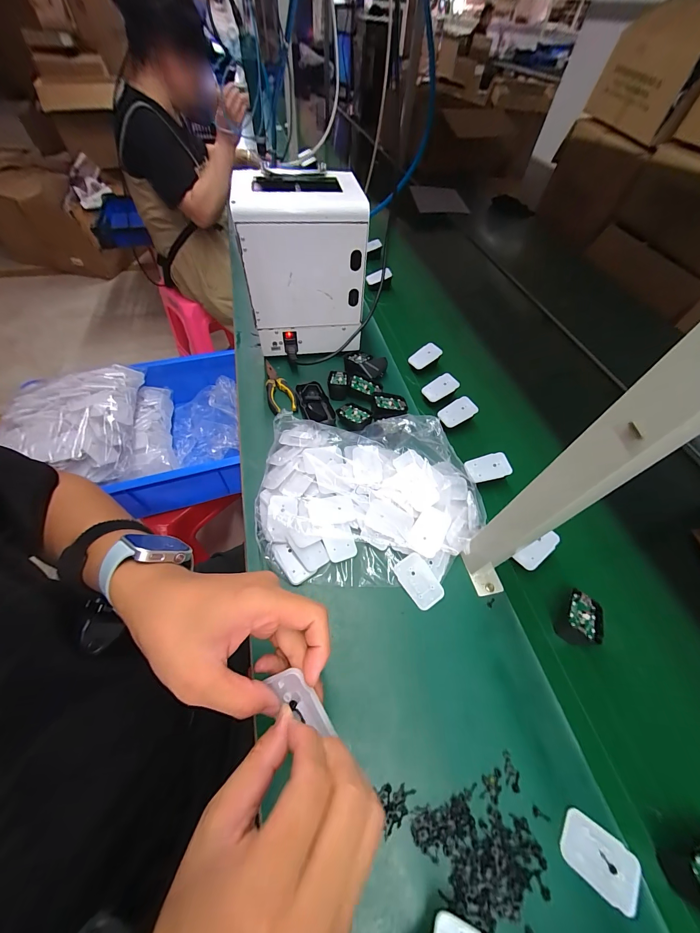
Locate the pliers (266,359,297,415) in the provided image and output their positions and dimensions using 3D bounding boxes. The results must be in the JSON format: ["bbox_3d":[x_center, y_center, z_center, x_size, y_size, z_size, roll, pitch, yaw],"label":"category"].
[{"bbox_3d":[-0.143,-0.163,0.628,0.051,0.018,0.141,-12,58,-11],"label":"pliers"}]

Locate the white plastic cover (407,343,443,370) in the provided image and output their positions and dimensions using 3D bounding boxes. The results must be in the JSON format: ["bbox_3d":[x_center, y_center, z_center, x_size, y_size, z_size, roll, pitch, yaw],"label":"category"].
[{"bbox_3d":[0.163,-0.240,0.683,0.065,0.011,0.039,-36,85,13],"label":"white plastic cover"}]

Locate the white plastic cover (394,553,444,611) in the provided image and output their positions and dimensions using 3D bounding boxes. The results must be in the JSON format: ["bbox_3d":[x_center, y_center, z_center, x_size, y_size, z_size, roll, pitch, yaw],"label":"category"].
[{"bbox_3d":[0.094,0.157,0.428,0.045,0.006,0.068,-36,71,-8],"label":"white plastic cover"}]

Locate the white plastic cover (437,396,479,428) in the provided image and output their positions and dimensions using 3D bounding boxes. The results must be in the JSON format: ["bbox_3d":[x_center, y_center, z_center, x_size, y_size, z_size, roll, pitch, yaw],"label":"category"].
[{"bbox_3d":[0.202,-0.103,0.591,0.068,0.008,0.042,-31,72,4],"label":"white plastic cover"}]

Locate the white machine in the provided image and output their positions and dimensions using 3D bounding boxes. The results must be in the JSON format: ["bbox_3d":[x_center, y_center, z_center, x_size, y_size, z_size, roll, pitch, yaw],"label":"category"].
[{"bbox_3d":[-0.086,-0.379,0.615,0.212,0.265,0.171,-3,57,-5],"label":"white machine"}]

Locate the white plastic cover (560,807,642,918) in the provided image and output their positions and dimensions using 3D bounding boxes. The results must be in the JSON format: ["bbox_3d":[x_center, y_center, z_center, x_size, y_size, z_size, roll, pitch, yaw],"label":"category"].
[{"bbox_3d":[0.238,0.374,0.297,0.068,0.004,0.046,34,61,18],"label":"white plastic cover"}]

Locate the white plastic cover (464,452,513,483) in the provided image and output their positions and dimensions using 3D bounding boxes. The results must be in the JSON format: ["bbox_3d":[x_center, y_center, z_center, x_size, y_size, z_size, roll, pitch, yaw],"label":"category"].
[{"bbox_3d":[0.231,0.002,0.523,0.066,0.004,0.043,-16,65,7],"label":"white plastic cover"}]

